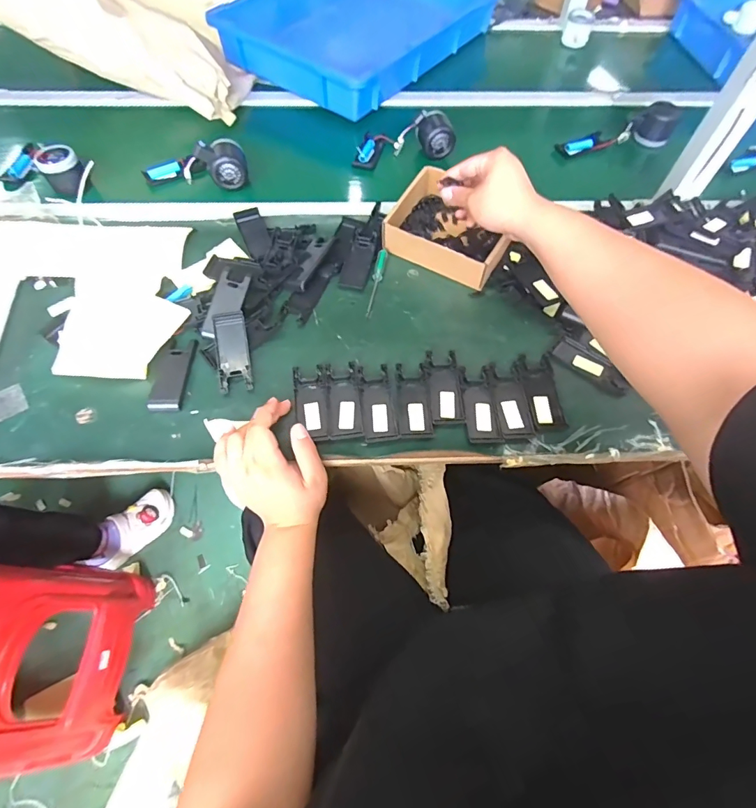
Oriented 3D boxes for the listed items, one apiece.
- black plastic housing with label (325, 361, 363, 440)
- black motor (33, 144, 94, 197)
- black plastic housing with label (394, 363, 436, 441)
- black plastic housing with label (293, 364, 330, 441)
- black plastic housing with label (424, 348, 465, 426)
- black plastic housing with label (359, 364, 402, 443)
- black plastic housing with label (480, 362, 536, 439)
[{"bbox_3d":[-0.040,-0.005,0.507,0.039,0.007,0.099,-5,61,-3],"label":"black plastic housing with label"},{"bbox_3d":[-0.491,-0.366,0.660,0.055,0.039,0.056,-35,67,-18],"label":"black motor"},{"bbox_3d":[0.043,-0.005,0.503,0.038,0.012,0.100,-2,61,-2],"label":"black plastic housing with label"},{"bbox_3d":[-0.077,0.000,0.504,0.041,0.012,0.102,-12,60,-7],"label":"black plastic housing with label"},{"bbox_3d":[0.081,-0.021,0.516,0.037,0.006,0.100,-1,61,-2],"label":"black plastic housing with label"},{"bbox_3d":[-0.001,-0.002,0.503,0.038,0.009,0.100,-7,61,-5],"label":"black plastic housing with label"},{"bbox_3d":[0.156,-0.005,0.509,0.039,0.007,0.098,-7,61,-5],"label":"black plastic housing with label"}]

